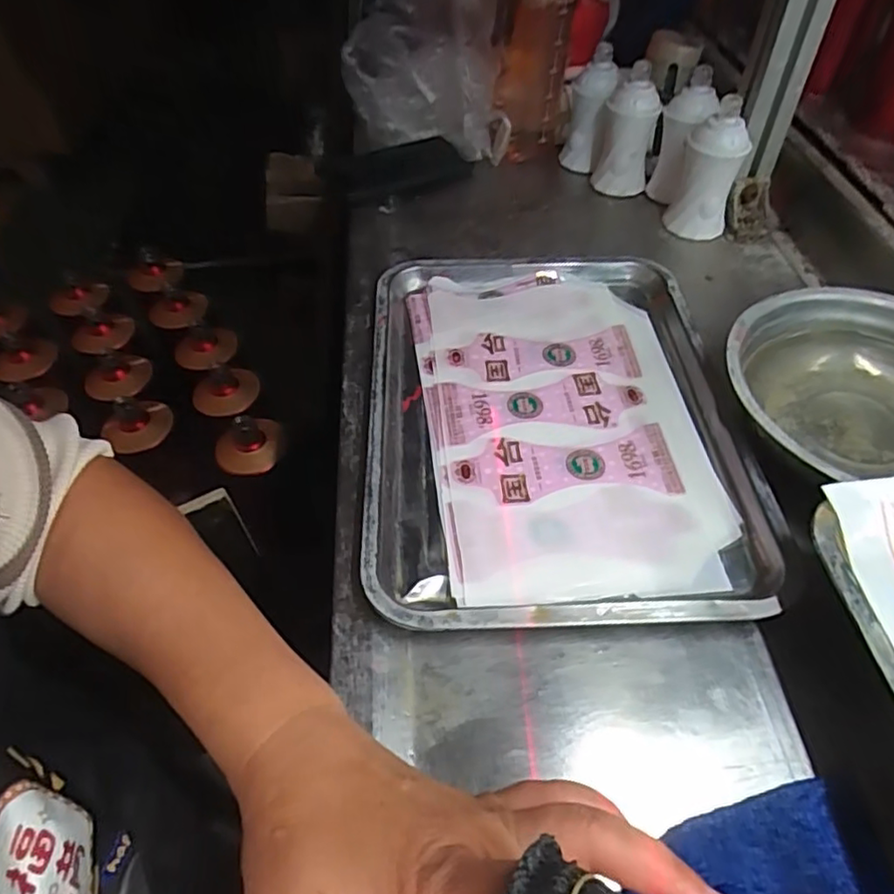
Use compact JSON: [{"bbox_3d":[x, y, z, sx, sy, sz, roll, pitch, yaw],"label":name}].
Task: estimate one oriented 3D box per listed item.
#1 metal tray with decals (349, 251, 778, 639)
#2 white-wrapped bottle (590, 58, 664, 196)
[{"bbox_3d":[0.072,-0.032,0.458,0.249,0.027,0.343,-4,50,3],"label":"metal tray with decals"},{"bbox_3d":[0.185,-0.321,0.648,0.056,0.109,0.048,7,52,12],"label":"white-wrapped bottle"}]

